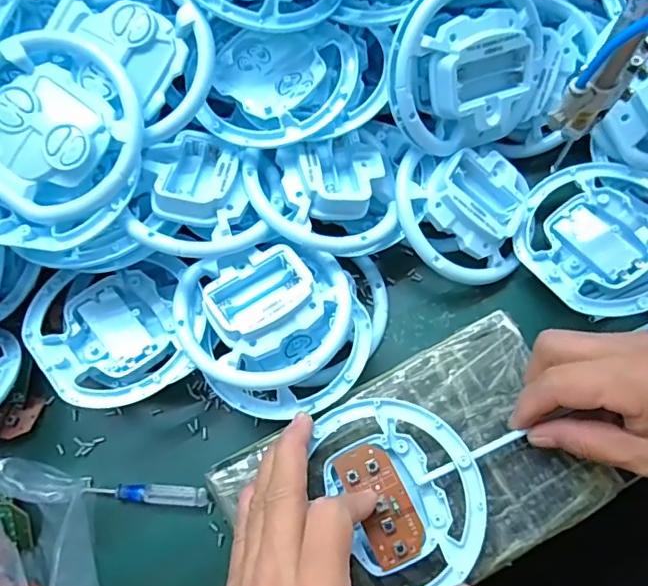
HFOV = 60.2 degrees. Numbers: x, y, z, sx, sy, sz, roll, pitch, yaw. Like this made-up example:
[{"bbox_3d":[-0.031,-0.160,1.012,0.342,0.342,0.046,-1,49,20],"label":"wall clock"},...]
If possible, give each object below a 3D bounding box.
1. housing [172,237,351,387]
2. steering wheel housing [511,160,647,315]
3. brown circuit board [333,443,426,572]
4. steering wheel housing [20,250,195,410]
[{"bbox_3d":[-0.035,0.012,0.330,0.099,0.034,0.084,-15,72,-3],"label":"housing"},{"bbox_3d":[0.180,-0.037,0.358,0.096,0.030,0.101,-33,74,-8],"label":"steering wheel housing"},{"bbox_3d":[0.030,0.110,0.295,0.028,0.006,0.060,-24,70,-6],"label":"brown circuit board"},{"bbox_3d":[-0.129,0.025,0.336,0.091,0.027,0.090,-14,72,-3],"label":"steering wheel housing"}]

